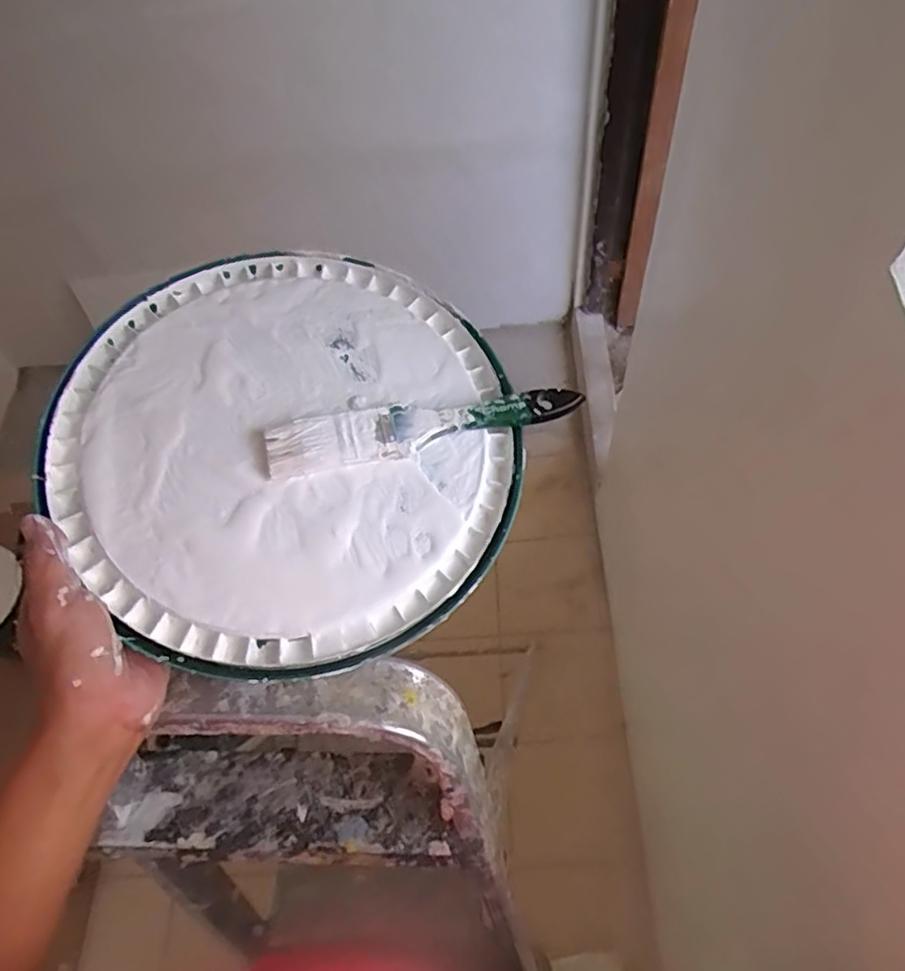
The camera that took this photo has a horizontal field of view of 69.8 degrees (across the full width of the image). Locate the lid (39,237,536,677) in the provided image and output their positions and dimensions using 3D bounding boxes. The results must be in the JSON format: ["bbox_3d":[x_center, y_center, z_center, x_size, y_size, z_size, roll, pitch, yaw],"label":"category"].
[{"bbox_3d":[-0.102,-0.032,0.422,0.284,0.017,0.289,3,66,-6],"label":"lid"}]

